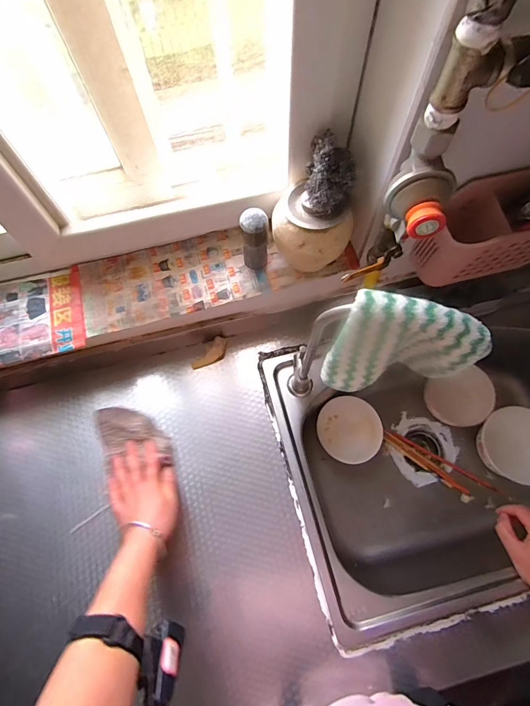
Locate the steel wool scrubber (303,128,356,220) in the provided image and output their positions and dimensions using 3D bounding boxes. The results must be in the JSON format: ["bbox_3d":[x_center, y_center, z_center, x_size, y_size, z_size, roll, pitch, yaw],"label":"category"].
[{"bbox_3d":[0.076,-0.205,0.437,0.058,0.064,0.080,11,71,5],"label":"steel wool scrubber"}]

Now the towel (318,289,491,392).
[{"bbox_3d":[0.124,0.001,0.341,0.125,0.114,0.057,12,71,5],"label":"towel"}]

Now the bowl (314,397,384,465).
[{"bbox_3d":[0.163,0.147,0.734,0.118,0.029,0.135,-26,55,3],"label":"bowl"}]

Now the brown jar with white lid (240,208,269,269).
[{"bbox_3d":[-0.014,-0.152,0.514,0.034,0.098,0.030,-4,70,0],"label":"brown jar with white lid"}]

